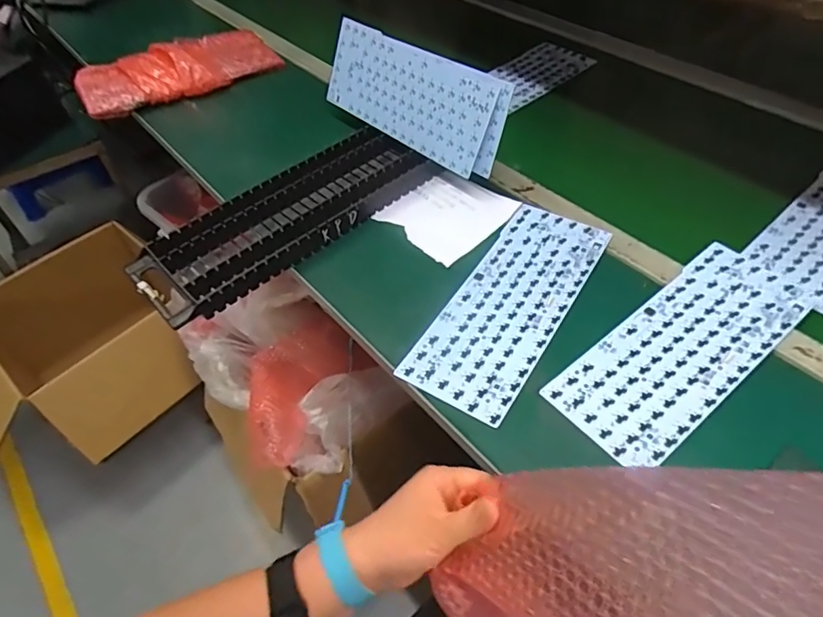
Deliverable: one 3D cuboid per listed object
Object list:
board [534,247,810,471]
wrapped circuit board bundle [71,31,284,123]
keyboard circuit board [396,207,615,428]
[{"bbox_3d":[0.283,0.039,0.547,0.304,0.005,0.118,-34,56,-22],"label":"board"},{"bbox_3d":[-0.430,-0.444,0.984,0.349,0.053,0.185,-30,55,-19],"label":"wrapped circuit board bundle"},{"bbox_3d":[0.115,-0.012,0.603,0.120,0.004,0.305,25,56,22],"label":"keyboard circuit board"}]

